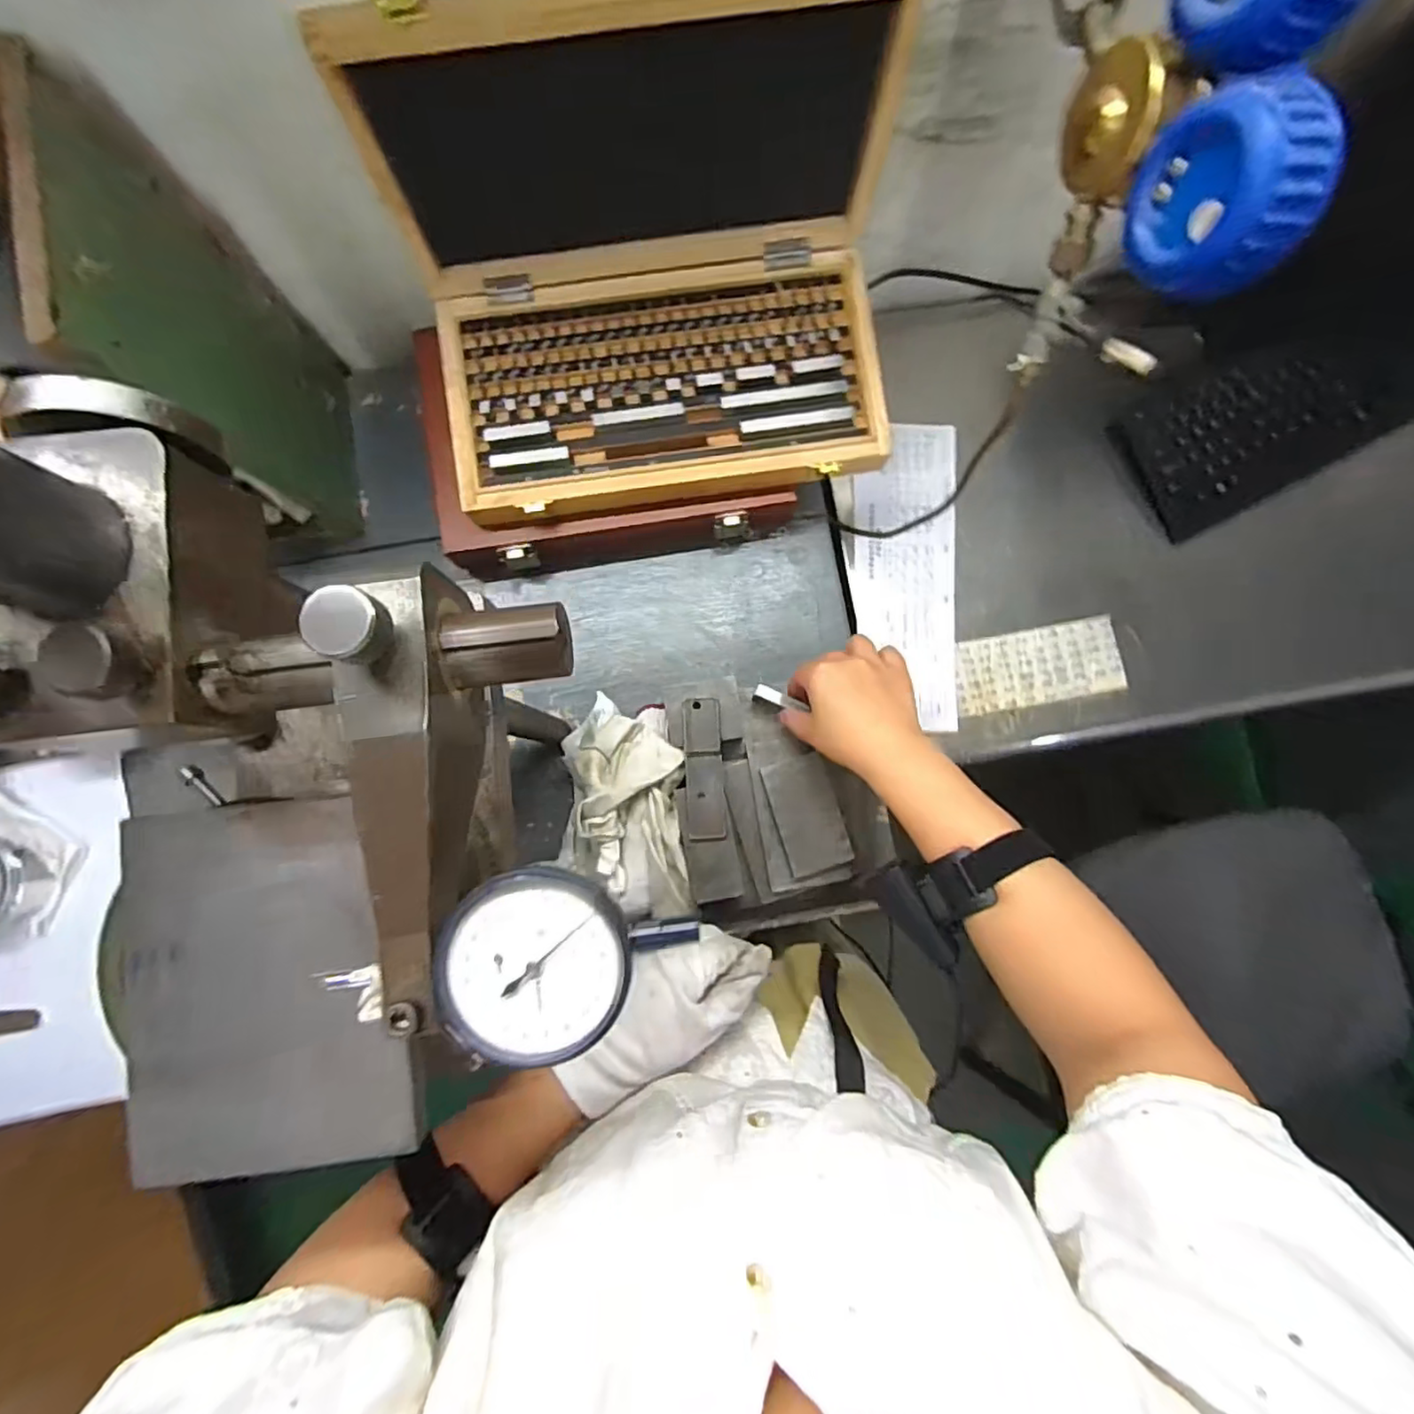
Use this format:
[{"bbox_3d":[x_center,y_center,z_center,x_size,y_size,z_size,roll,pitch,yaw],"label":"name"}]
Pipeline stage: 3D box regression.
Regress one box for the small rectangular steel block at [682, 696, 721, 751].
[{"bbox_3d":[-0.004,0.014,0.499,0.028,0.007,0.041,-3,86,-2],"label":"small rectangular steel block"}]

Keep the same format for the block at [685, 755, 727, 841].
[{"bbox_3d":[-0.001,0.070,0.495,0.030,0.010,0.063,-3,86,-2],"label":"block"}]

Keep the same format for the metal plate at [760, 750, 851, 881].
[{"bbox_3d":[0.080,0.085,0.509,0.052,0.009,0.088,-16,86,-3],"label":"metal plate"}]

